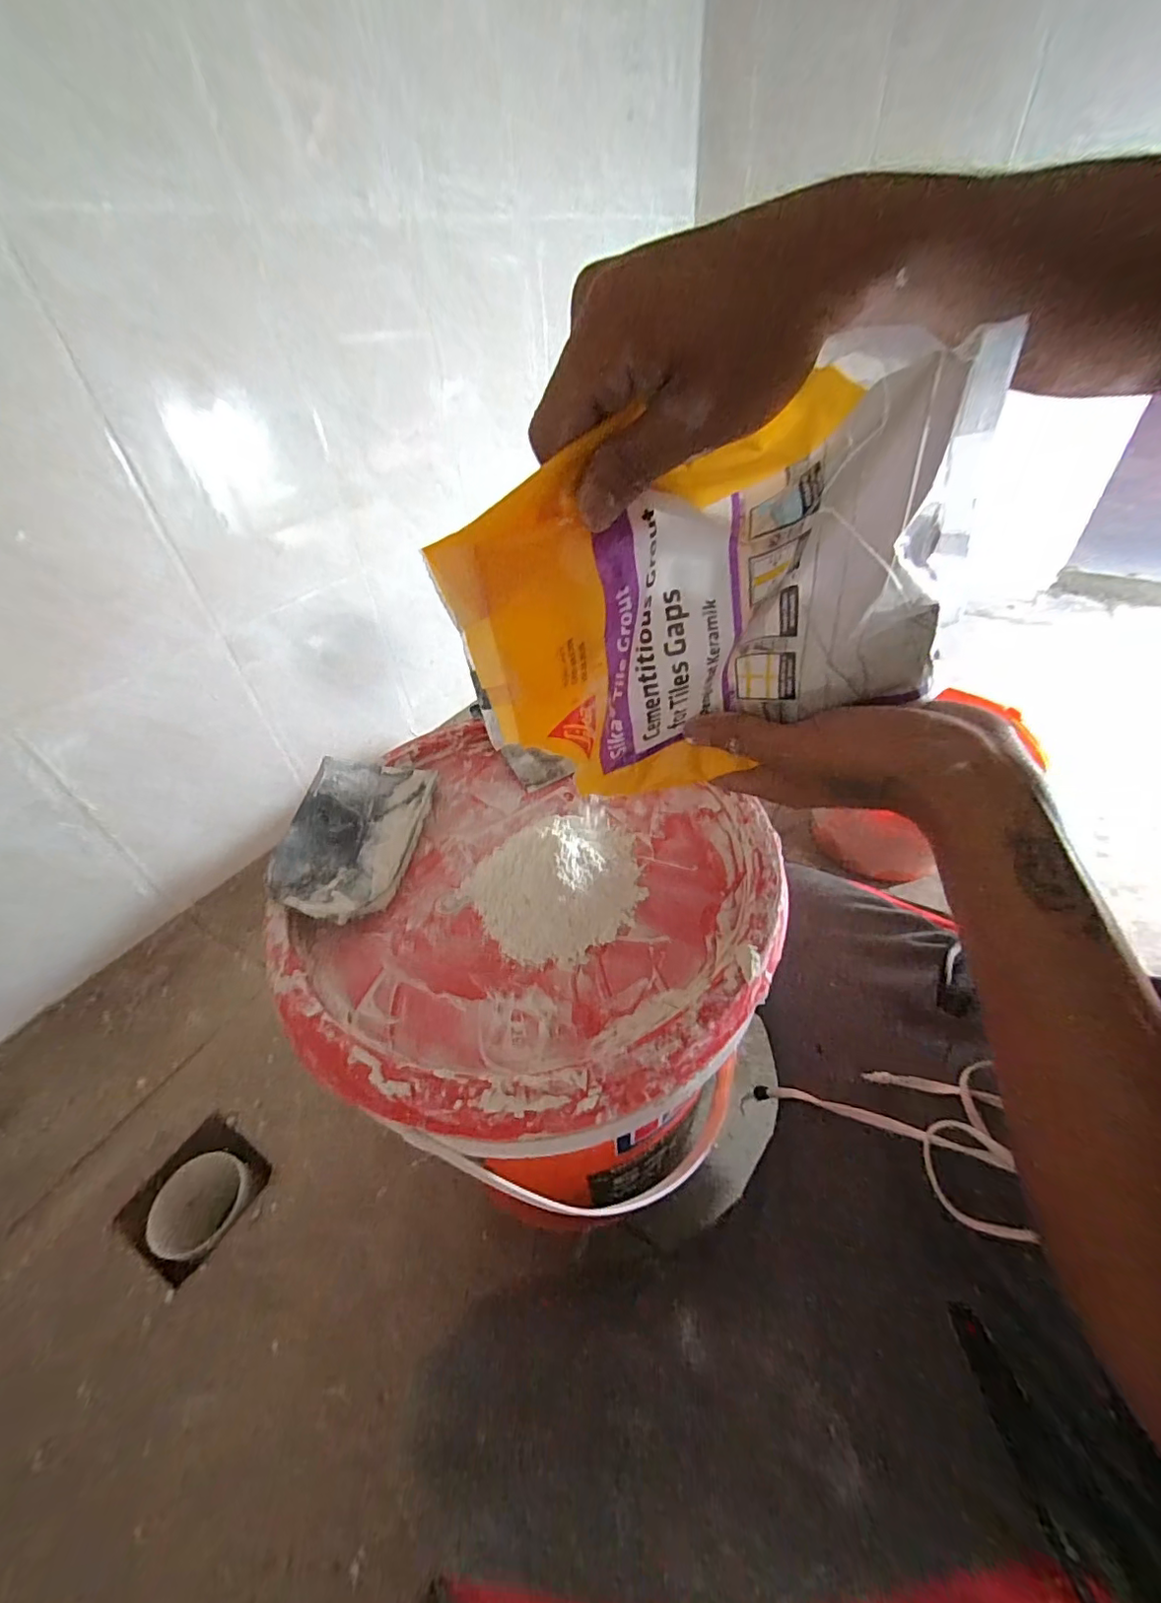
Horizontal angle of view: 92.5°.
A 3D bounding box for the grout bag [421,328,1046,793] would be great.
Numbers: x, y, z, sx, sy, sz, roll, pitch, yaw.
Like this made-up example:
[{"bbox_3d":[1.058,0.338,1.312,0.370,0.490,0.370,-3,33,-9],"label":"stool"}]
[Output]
[{"bbox_3d":[0.058,-0.081,0.245,0.211,0.168,0.044,-7,42,0],"label":"grout bag"}]

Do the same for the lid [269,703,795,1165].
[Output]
[{"bbox_3d":[-0.027,0.047,0.317,0.261,0.036,0.250,-4,42,3],"label":"lid"}]

